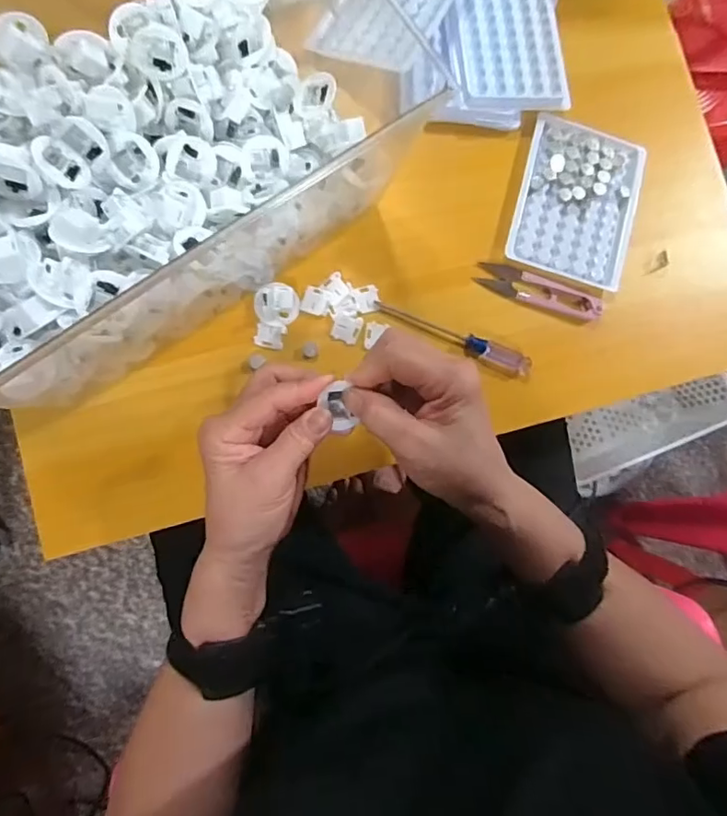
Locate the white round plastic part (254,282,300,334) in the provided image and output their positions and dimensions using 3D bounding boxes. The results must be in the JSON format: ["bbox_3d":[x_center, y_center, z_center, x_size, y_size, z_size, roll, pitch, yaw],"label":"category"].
[{"bbox_3d":[-0.063,-0.075,0.389,0.032,0.011,0.031,1,83,-8],"label":"white round plastic part"}]

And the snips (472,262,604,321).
[{"bbox_3d":[0.139,-0.092,0.421,0.099,0.011,0.029,13,82,-6],"label":"snips"}]

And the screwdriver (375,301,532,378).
[{"bbox_3d":[0.069,-0.052,0.406,0.126,0.014,0.016,21,81,-5],"label":"screwdriver"}]

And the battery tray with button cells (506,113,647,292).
[{"bbox_3d":[0.173,-0.167,0.432,0.096,0.009,0.129,15,82,-6],"label":"battery tray with button cells"}]

